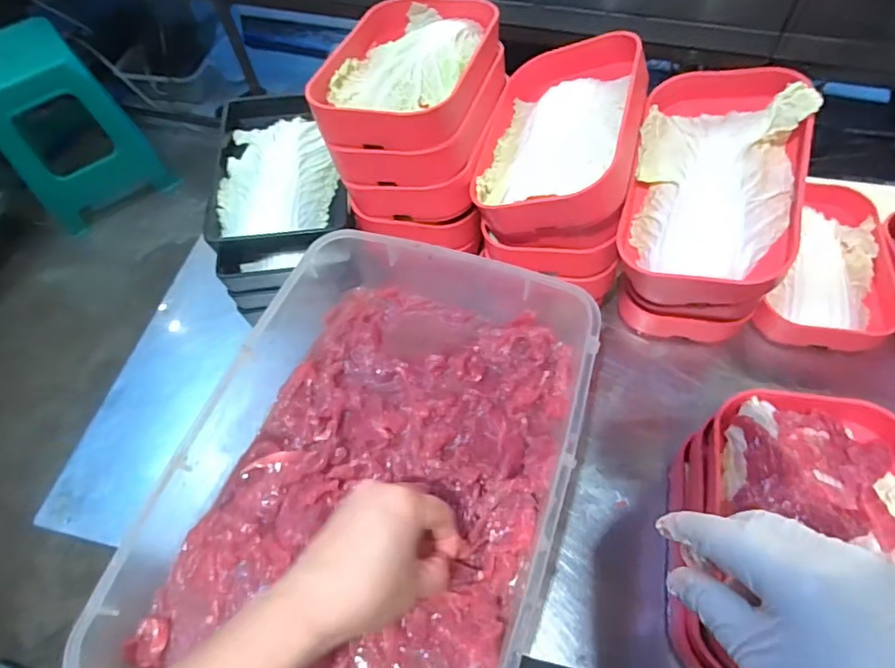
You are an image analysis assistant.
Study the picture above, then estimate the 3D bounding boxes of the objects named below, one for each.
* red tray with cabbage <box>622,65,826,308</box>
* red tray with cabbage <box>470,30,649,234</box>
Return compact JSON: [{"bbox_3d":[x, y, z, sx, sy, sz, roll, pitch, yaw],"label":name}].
[{"bbox_3d":[0.216,-0.126,0.436,0.126,0.052,0.208,10,75,25],"label":"red tray with cabbage"},{"bbox_3d":[0.100,-0.170,0.459,0.131,0.046,0.190,-4,61,34],"label":"red tray with cabbage"}]

